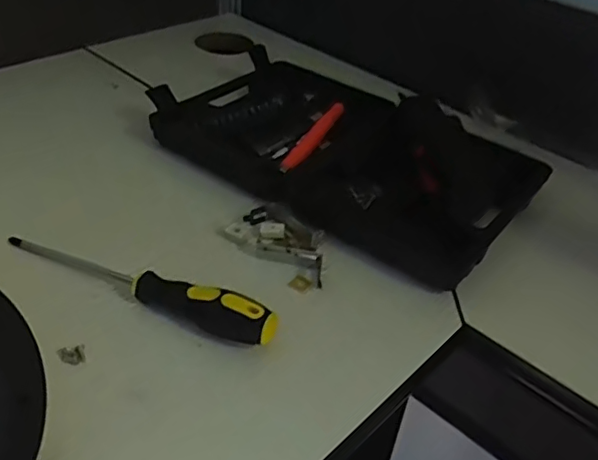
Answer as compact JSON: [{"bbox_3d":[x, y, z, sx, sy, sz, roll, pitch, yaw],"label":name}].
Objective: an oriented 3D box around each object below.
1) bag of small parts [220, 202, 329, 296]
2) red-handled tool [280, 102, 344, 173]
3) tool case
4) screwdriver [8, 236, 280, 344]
[{"bbox_3d":[-0.011,0.010,0.474,0.094,0.015,0.055,33,46,30],"label":"bag of small parts"},{"bbox_3d":[0.016,-0.091,0.581,0.017,0.011,0.142,19,40,16],"label":"red-handled tool"},{"bbox_3d":[0.042,-0.092,0.568,0.345,0.074,0.216,31,45,28],"label":"tool case"},{"bbox_3d":[-0.115,0.033,0.418,0.215,0.030,0.025,20,40,17],"label":"screwdriver"}]

